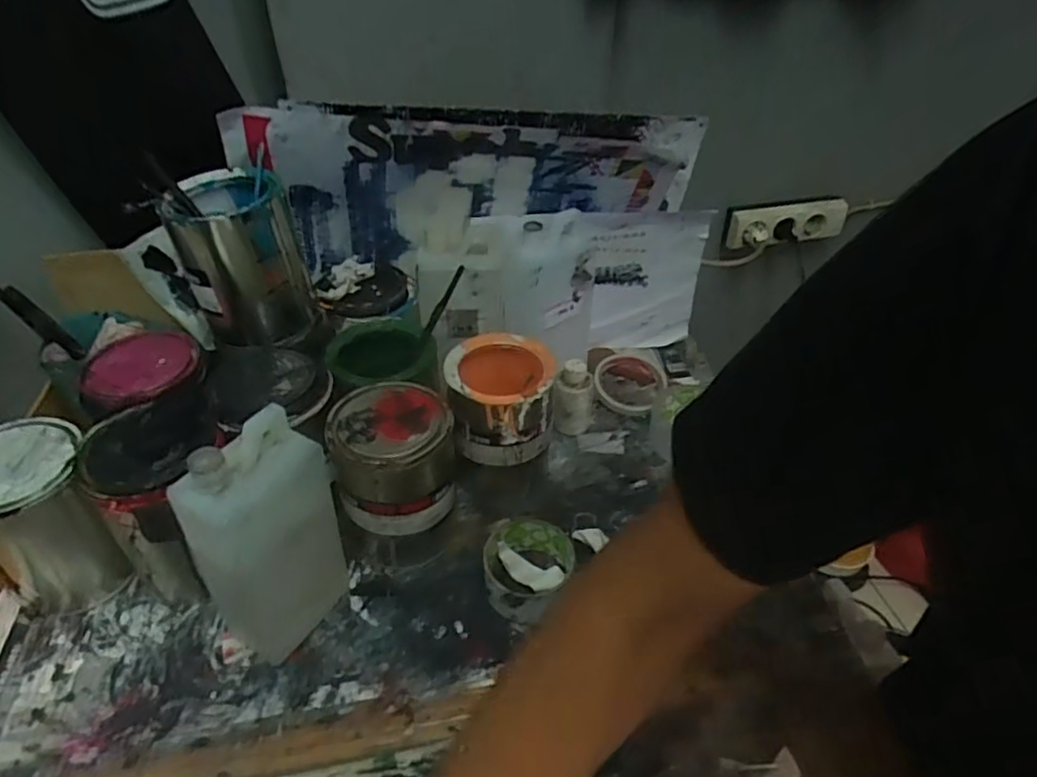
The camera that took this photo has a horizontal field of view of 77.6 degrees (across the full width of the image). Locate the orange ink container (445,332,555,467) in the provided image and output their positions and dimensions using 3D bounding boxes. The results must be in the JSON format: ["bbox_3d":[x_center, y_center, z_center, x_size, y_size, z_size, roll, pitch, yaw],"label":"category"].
[{"bbox_3d":[-0.016,0.008,0.656,0.111,0.090,0.105,-3,40,-6],"label":"orange ink container"}]

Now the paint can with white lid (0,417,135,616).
[{"bbox_3d":[-0.417,0.109,0.572,0.096,0.156,0.100,1,40,-1],"label":"paint can with white lid"}]

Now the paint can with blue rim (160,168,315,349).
[{"bbox_3d":[-0.270,-0.129,0.637,0.107,0.139,0.122,-11,42,-16],"label":"paint can with blue rim"}]

